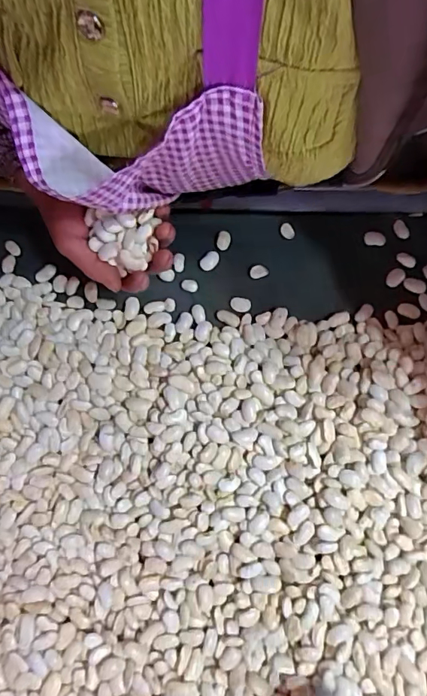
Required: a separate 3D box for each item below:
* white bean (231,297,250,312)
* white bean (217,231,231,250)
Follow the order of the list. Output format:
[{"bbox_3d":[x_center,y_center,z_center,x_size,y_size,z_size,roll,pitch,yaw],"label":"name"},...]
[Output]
[{"bbox_3d":[0.026,-0.042,0.451,0.019,0.004,0.014,8,82,-1],"label":"white bean"},{"bbox_3d":[0.010,-0.104,0.455,0.012,0.004,0.018,14,82,0],"label":"white bean"}]

